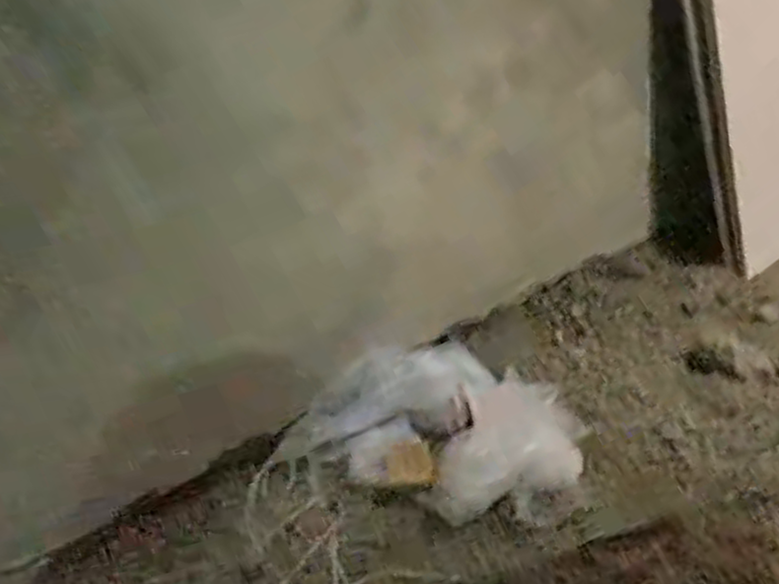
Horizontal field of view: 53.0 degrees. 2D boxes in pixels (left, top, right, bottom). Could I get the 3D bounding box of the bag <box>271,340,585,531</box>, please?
[{"bbox_3d":[0.050,0.113,0.695,0.252,0.053,0.168,11,35,36],"label":"bag"}]

